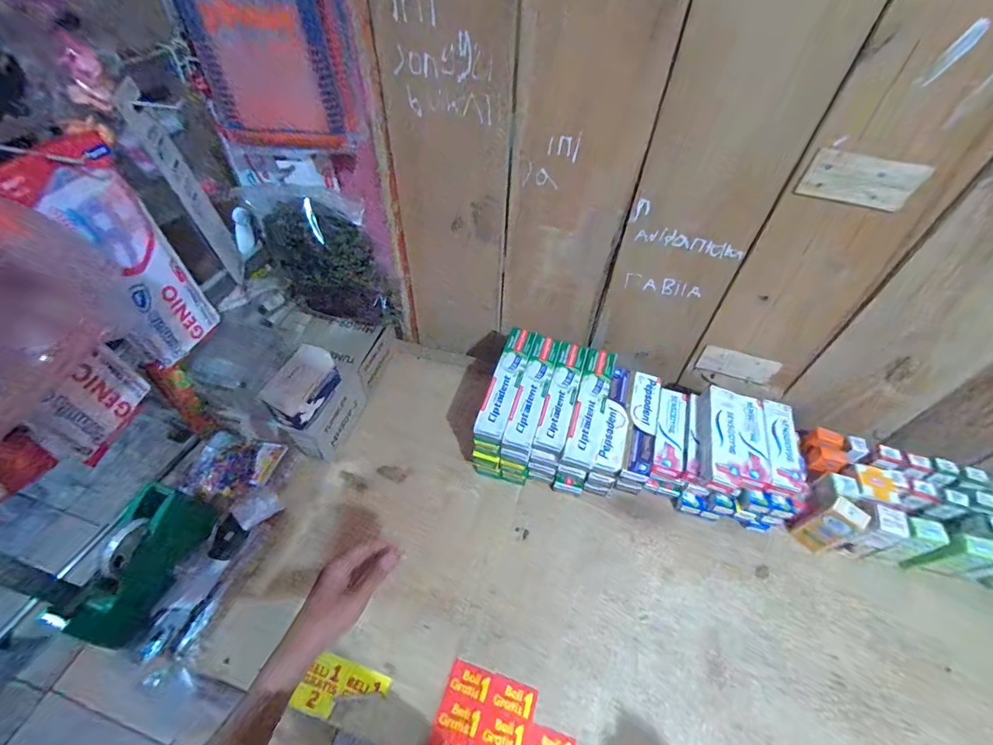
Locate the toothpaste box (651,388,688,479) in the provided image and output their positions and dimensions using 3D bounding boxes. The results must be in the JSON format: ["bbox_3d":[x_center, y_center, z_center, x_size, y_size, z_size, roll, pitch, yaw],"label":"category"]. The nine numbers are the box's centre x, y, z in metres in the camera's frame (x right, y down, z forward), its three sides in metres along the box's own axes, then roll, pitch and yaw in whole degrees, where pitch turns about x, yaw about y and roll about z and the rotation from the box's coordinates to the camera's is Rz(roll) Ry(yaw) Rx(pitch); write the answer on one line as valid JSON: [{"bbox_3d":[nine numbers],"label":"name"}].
[{"bbox_3d":[0.296,0.097,0.747,0.046,0.026,0.157,15,53,10],"label":"toothpaste box"}]

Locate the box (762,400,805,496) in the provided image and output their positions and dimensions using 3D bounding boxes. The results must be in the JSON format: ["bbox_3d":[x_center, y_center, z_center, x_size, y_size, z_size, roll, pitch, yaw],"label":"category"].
[{"bbox_3d":[0.457,0.116,0.706,0.053,0.028,0.162,14,53,10],"label":"box"}]

